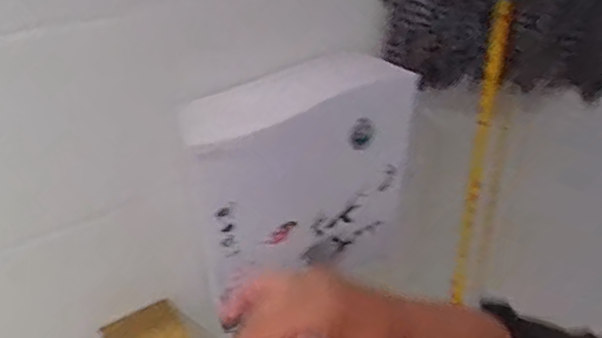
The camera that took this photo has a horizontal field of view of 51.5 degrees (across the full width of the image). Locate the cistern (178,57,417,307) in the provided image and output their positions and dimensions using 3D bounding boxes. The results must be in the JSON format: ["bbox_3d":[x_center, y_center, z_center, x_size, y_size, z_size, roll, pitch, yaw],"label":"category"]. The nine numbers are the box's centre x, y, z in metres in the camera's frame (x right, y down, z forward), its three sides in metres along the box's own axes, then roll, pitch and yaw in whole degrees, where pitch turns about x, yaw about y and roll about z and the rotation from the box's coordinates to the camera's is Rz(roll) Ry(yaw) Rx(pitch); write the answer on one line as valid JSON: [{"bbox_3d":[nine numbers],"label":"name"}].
[{"bbox_3d":[-0.006,0.012,1.039,0.391,0.367,0.144,-20,40,-25],"label":"cistern"}]

